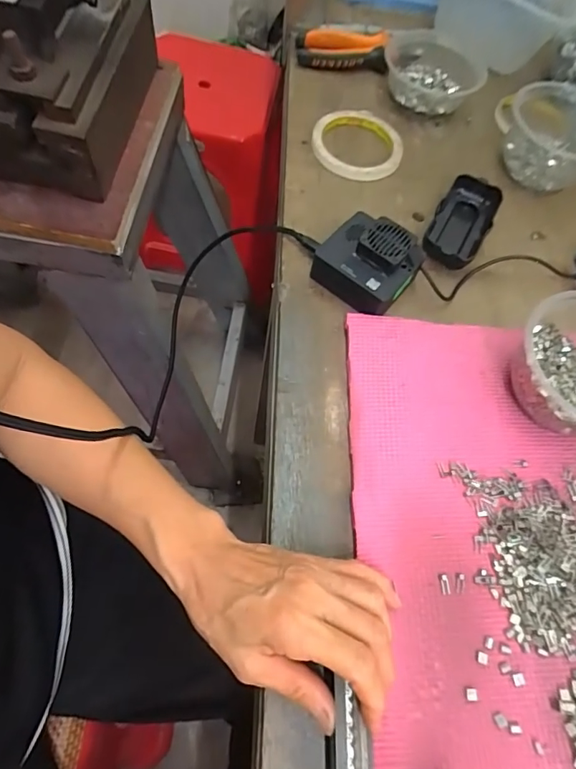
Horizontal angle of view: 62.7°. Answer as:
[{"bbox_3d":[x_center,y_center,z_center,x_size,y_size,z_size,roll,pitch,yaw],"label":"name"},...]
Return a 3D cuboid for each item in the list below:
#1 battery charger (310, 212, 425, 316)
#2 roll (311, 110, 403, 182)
[{"bbox_3d":[0.071,-0.109,0.421,0.082,0.043,0.072,41,68,14],"label":"battery charger"},{"bbox_3d":[0.076,-0.263,0.515,0.097,0.017,0.097,1,64,-3],"label":"roll"}]

